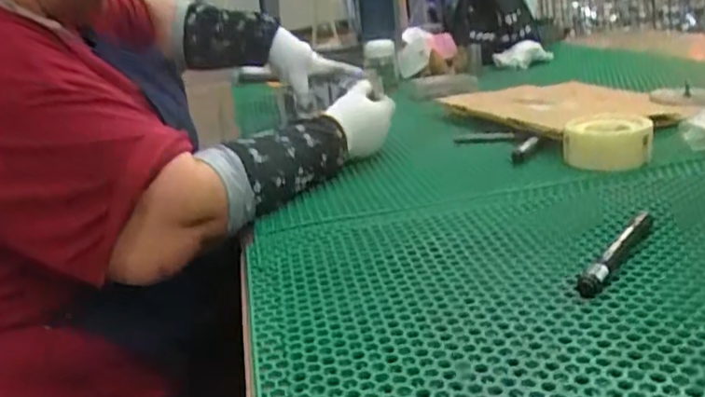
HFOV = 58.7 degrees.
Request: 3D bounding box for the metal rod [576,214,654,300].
[{"bbox_3d":[0.216,0.040,0.512,0.019,0.016,0.143,9,26,39],"label":"metal rod"}]

